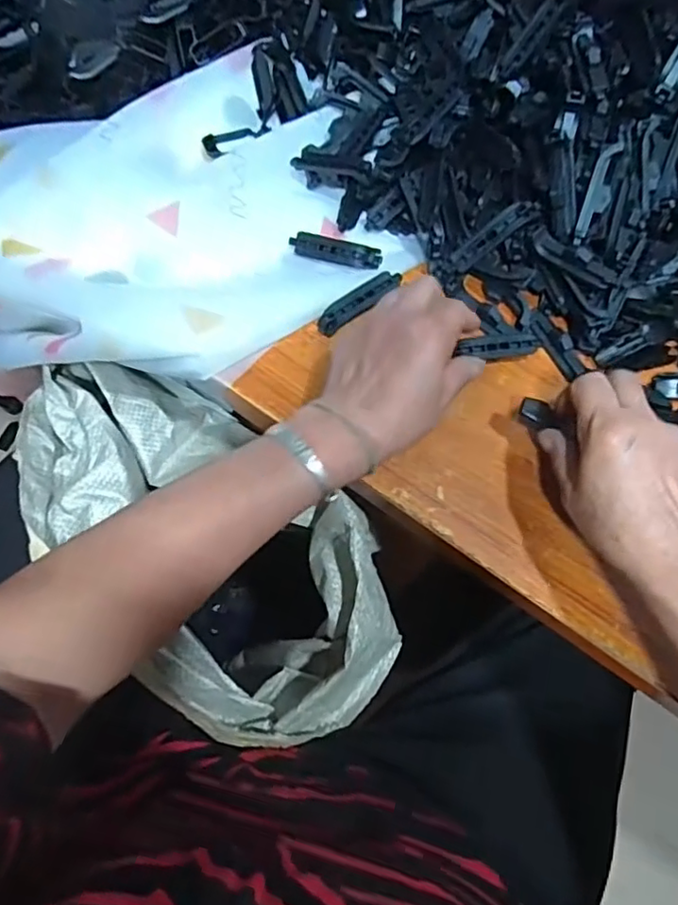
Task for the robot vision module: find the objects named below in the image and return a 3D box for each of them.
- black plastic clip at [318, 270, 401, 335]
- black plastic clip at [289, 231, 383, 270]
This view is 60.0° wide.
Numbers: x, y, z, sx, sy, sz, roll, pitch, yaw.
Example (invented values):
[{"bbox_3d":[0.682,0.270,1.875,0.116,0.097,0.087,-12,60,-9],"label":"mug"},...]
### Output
[{"bbox_3d":[0.015,-0.119,0.456,0.076,0.011,0.017,-38,75,-10],"label":"black plastic clip"},{"bbox_3d":[-0.002,-0.164,0.472,0.075,0.013,0.018,17,69,4],"label":"black plastic clip"}]

